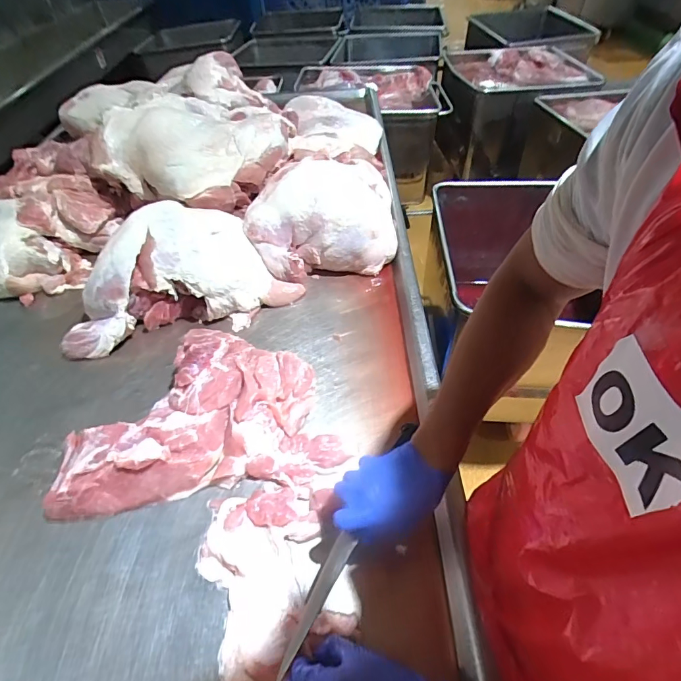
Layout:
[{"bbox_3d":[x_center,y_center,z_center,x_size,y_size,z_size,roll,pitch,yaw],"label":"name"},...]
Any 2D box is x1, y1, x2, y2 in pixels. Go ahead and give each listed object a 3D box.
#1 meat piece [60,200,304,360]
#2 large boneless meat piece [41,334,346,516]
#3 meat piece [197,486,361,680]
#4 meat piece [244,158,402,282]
[{"bbox_3d":[-0.313,-0.146,0.818,0.429,0.134,0.268,-12,48,-8],"label":"meat piece"},{"bbox_3d":[-0.206,0.099,0.635,0.399,0.082,0.257,-8,48,-4],"label":"large boneless meat piece"},{"bbox_3d":[-0.075,0.282,0.502,0.170,0.041,0.215,-13,48,-8],"label":"meat piece"},{"bbox_3d":[-0.038,-0.284,0.909,0.325,0.139,0.310,-9,48,-5],"label":"meat piece"}]

